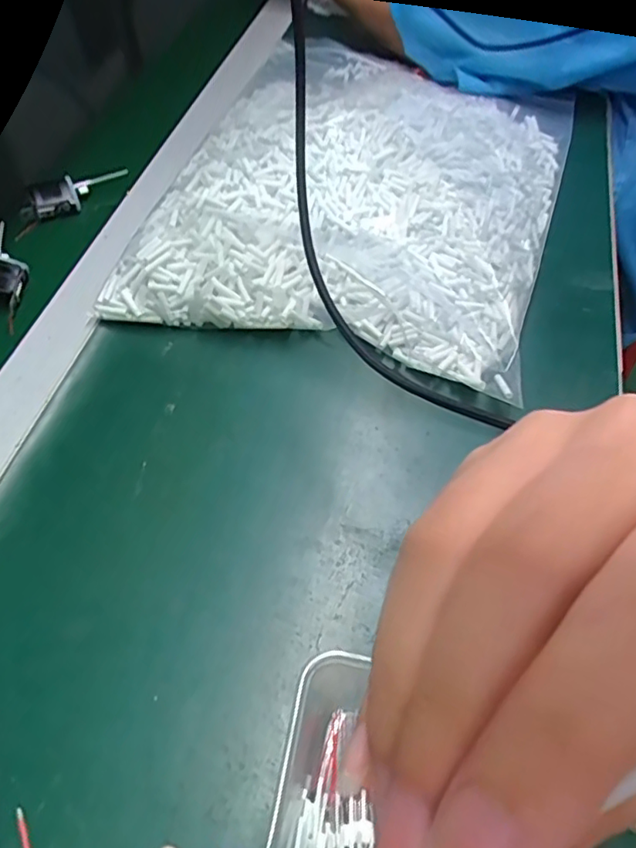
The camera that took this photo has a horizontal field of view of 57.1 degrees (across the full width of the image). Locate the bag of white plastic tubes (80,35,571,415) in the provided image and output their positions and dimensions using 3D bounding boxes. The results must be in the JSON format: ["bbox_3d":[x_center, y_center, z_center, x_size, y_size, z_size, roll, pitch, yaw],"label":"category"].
[{"bbox_3d":[0.053,-0.236,0.543,0.333,0.060,0.457,15,56,11],"label":"bag of white plastic tubes"}]

